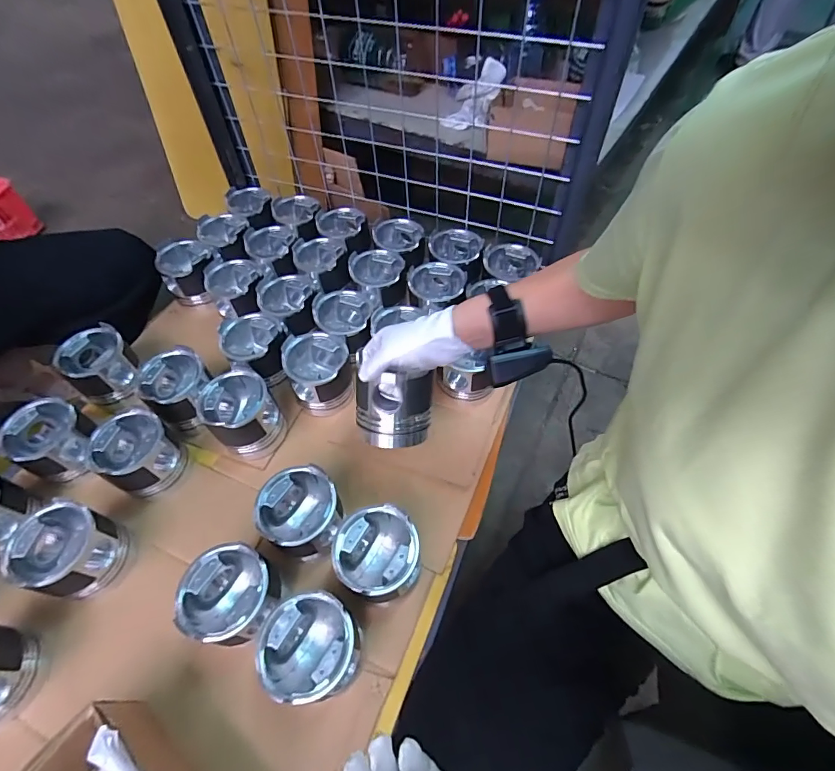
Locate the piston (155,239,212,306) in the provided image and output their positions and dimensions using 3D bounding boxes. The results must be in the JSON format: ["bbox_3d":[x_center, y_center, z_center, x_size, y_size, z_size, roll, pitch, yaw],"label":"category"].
[{"bbox_3d":[-0.433,-0.217,0.831,0.094,0.088,0.094,-1,54,1],"label":"piston"}]

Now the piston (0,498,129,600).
[{"bbox_3d":[-0.429,0.210,0.549,0.092,0.100,0.098,25,59,19],"label":"piston"}]

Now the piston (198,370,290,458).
[{"bbox_3d":[-0.260,0.044,0.655,0.096,0.101,0.100,-26,58,-16],"label":"piston"}]

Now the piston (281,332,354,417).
[{"bbox_3d":[-0.152,-0.018,0.693,0.097,0.099,0.089,-10,55,-5],"label":"piston"}]

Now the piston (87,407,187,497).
[{"bbox_3d":[-0.389,0.098,0.620,0.090,0.101,0.092,34,62,23],"label":"piston"}]

